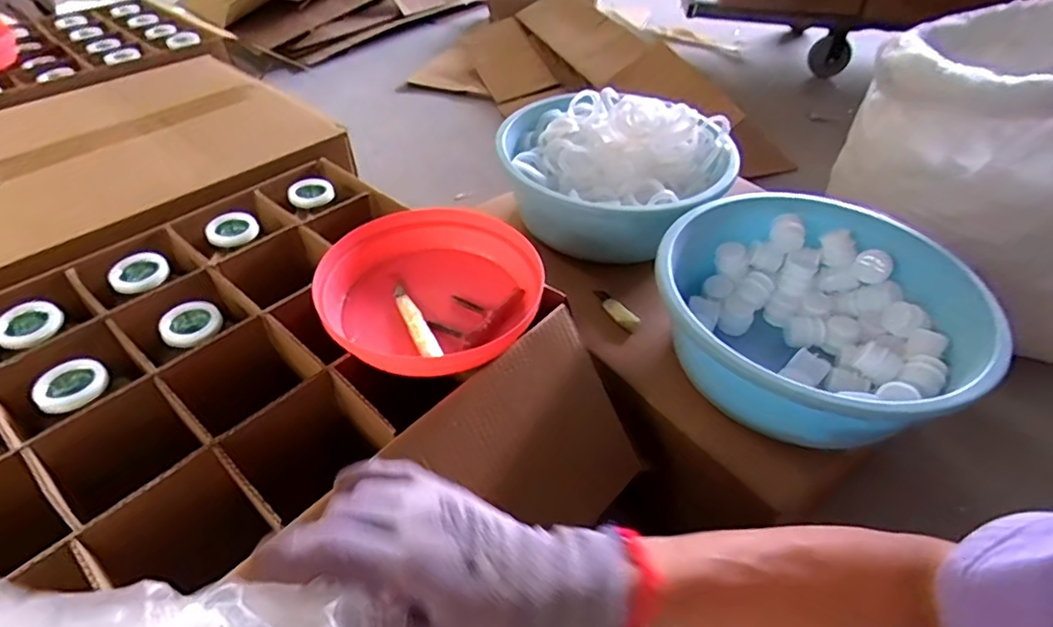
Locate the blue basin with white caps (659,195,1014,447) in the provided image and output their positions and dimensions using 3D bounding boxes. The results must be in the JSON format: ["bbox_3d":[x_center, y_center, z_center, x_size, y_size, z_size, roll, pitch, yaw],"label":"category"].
[{"bbox_3d":[0.373,0.002,0.780,0.385,0.153,0.432,17,46,16],"label":"blue basin with white caps"}]

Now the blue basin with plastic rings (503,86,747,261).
[{"bbox_3d":[0.147,-0.243,0.988,0.350,0.177,0.368,1,44,-1],"label":"blue basin with plastic rings"}]

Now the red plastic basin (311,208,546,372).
[{"bbox_3d":[-0.100,-0.025,0.622,0.223,0.056,0.213,1,44,-1],"label":"red plastic basin"}]

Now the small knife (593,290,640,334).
[{"bbox_3d":[0.124,-0.008,0.825,0.027,0.017,0.090,-26,50,-26],"label":"small knife"}]

